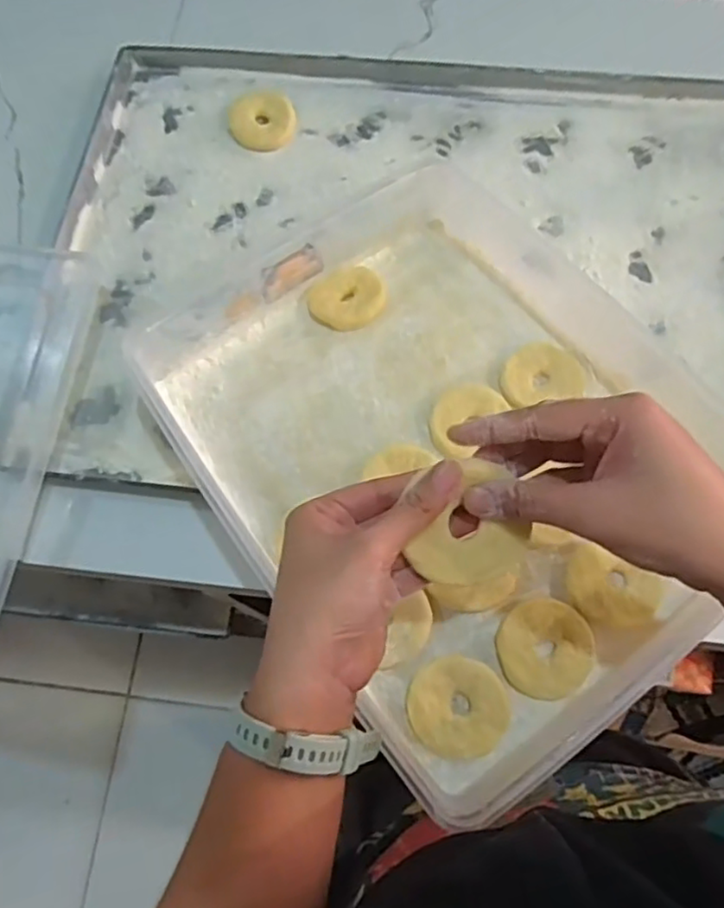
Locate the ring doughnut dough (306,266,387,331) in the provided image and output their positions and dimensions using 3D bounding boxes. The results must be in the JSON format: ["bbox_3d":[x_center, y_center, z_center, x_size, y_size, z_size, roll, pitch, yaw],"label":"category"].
[{"bbox_3d":[-0.012,-0.119,0.502,0.058,0.010,0.052,-15,71,-4],"label":"ring doughnut dough"}]

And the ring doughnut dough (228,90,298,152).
[{"bbox_3d":[-0.088,-0.298,0.577,0.057,0.009,0.060,0,70,1],"label":"ring doughnut dough"}]

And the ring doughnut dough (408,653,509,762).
[{"bbox_3d":[0.058,0.153,0.392,0.057,0.009,0.056,-10,71,-3],"label":"ring doughnut dough"}]

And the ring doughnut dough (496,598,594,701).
[{"bbox_3d":[0.114,0.120,0.403,0.057,0.008,0.057,0,70,1],"label":"ring doughnut dough"}]

